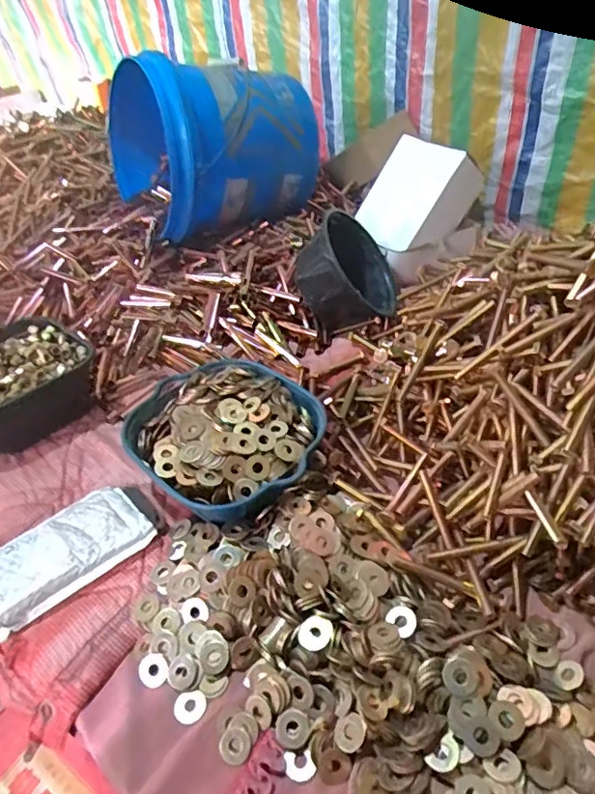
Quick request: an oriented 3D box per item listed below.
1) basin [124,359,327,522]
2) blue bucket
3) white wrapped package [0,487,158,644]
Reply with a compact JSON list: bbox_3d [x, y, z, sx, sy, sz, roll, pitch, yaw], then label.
[{"bbox_3d":[-0.072,0.039,0.590,0.193,0.057,0.183,29,52,31],"label":"basin"},{"bbox_3d":[-0.136,-0.438,0.934,0.292,0.247,0.292,-25,47,-21],"label":"blue bucket"},{"bbox_3d":[-0.232,0.149,0.531,0.164,0.026,0.092,-33,50,-27],"label":"white wrapped package"}]

